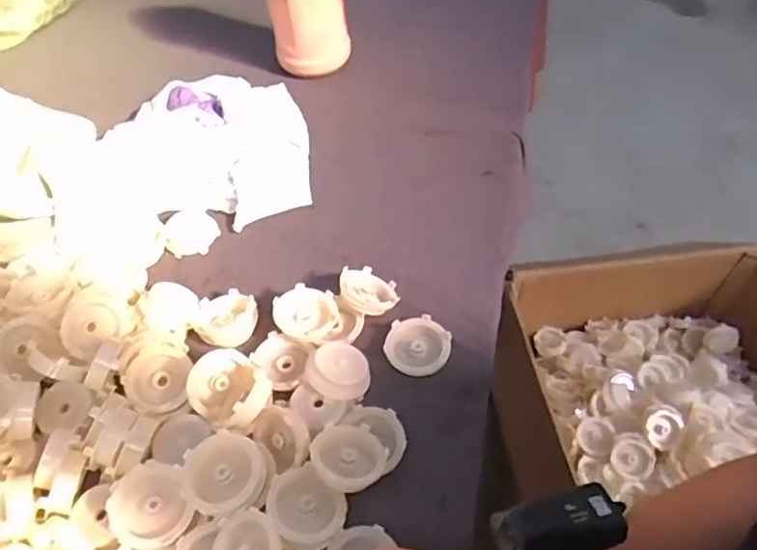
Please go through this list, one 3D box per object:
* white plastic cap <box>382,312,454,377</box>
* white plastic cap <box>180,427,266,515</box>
[{"bbox_3d":[0.035,0.062,0.493,0.053,0.024,0.053,-2,52,3],"label":"white plastic cap"},{"bbox_3d":[-0.109,0.138,0.404,0.056,0.017,0.056,-2,62,3],"label":"white plastic cap"}]

